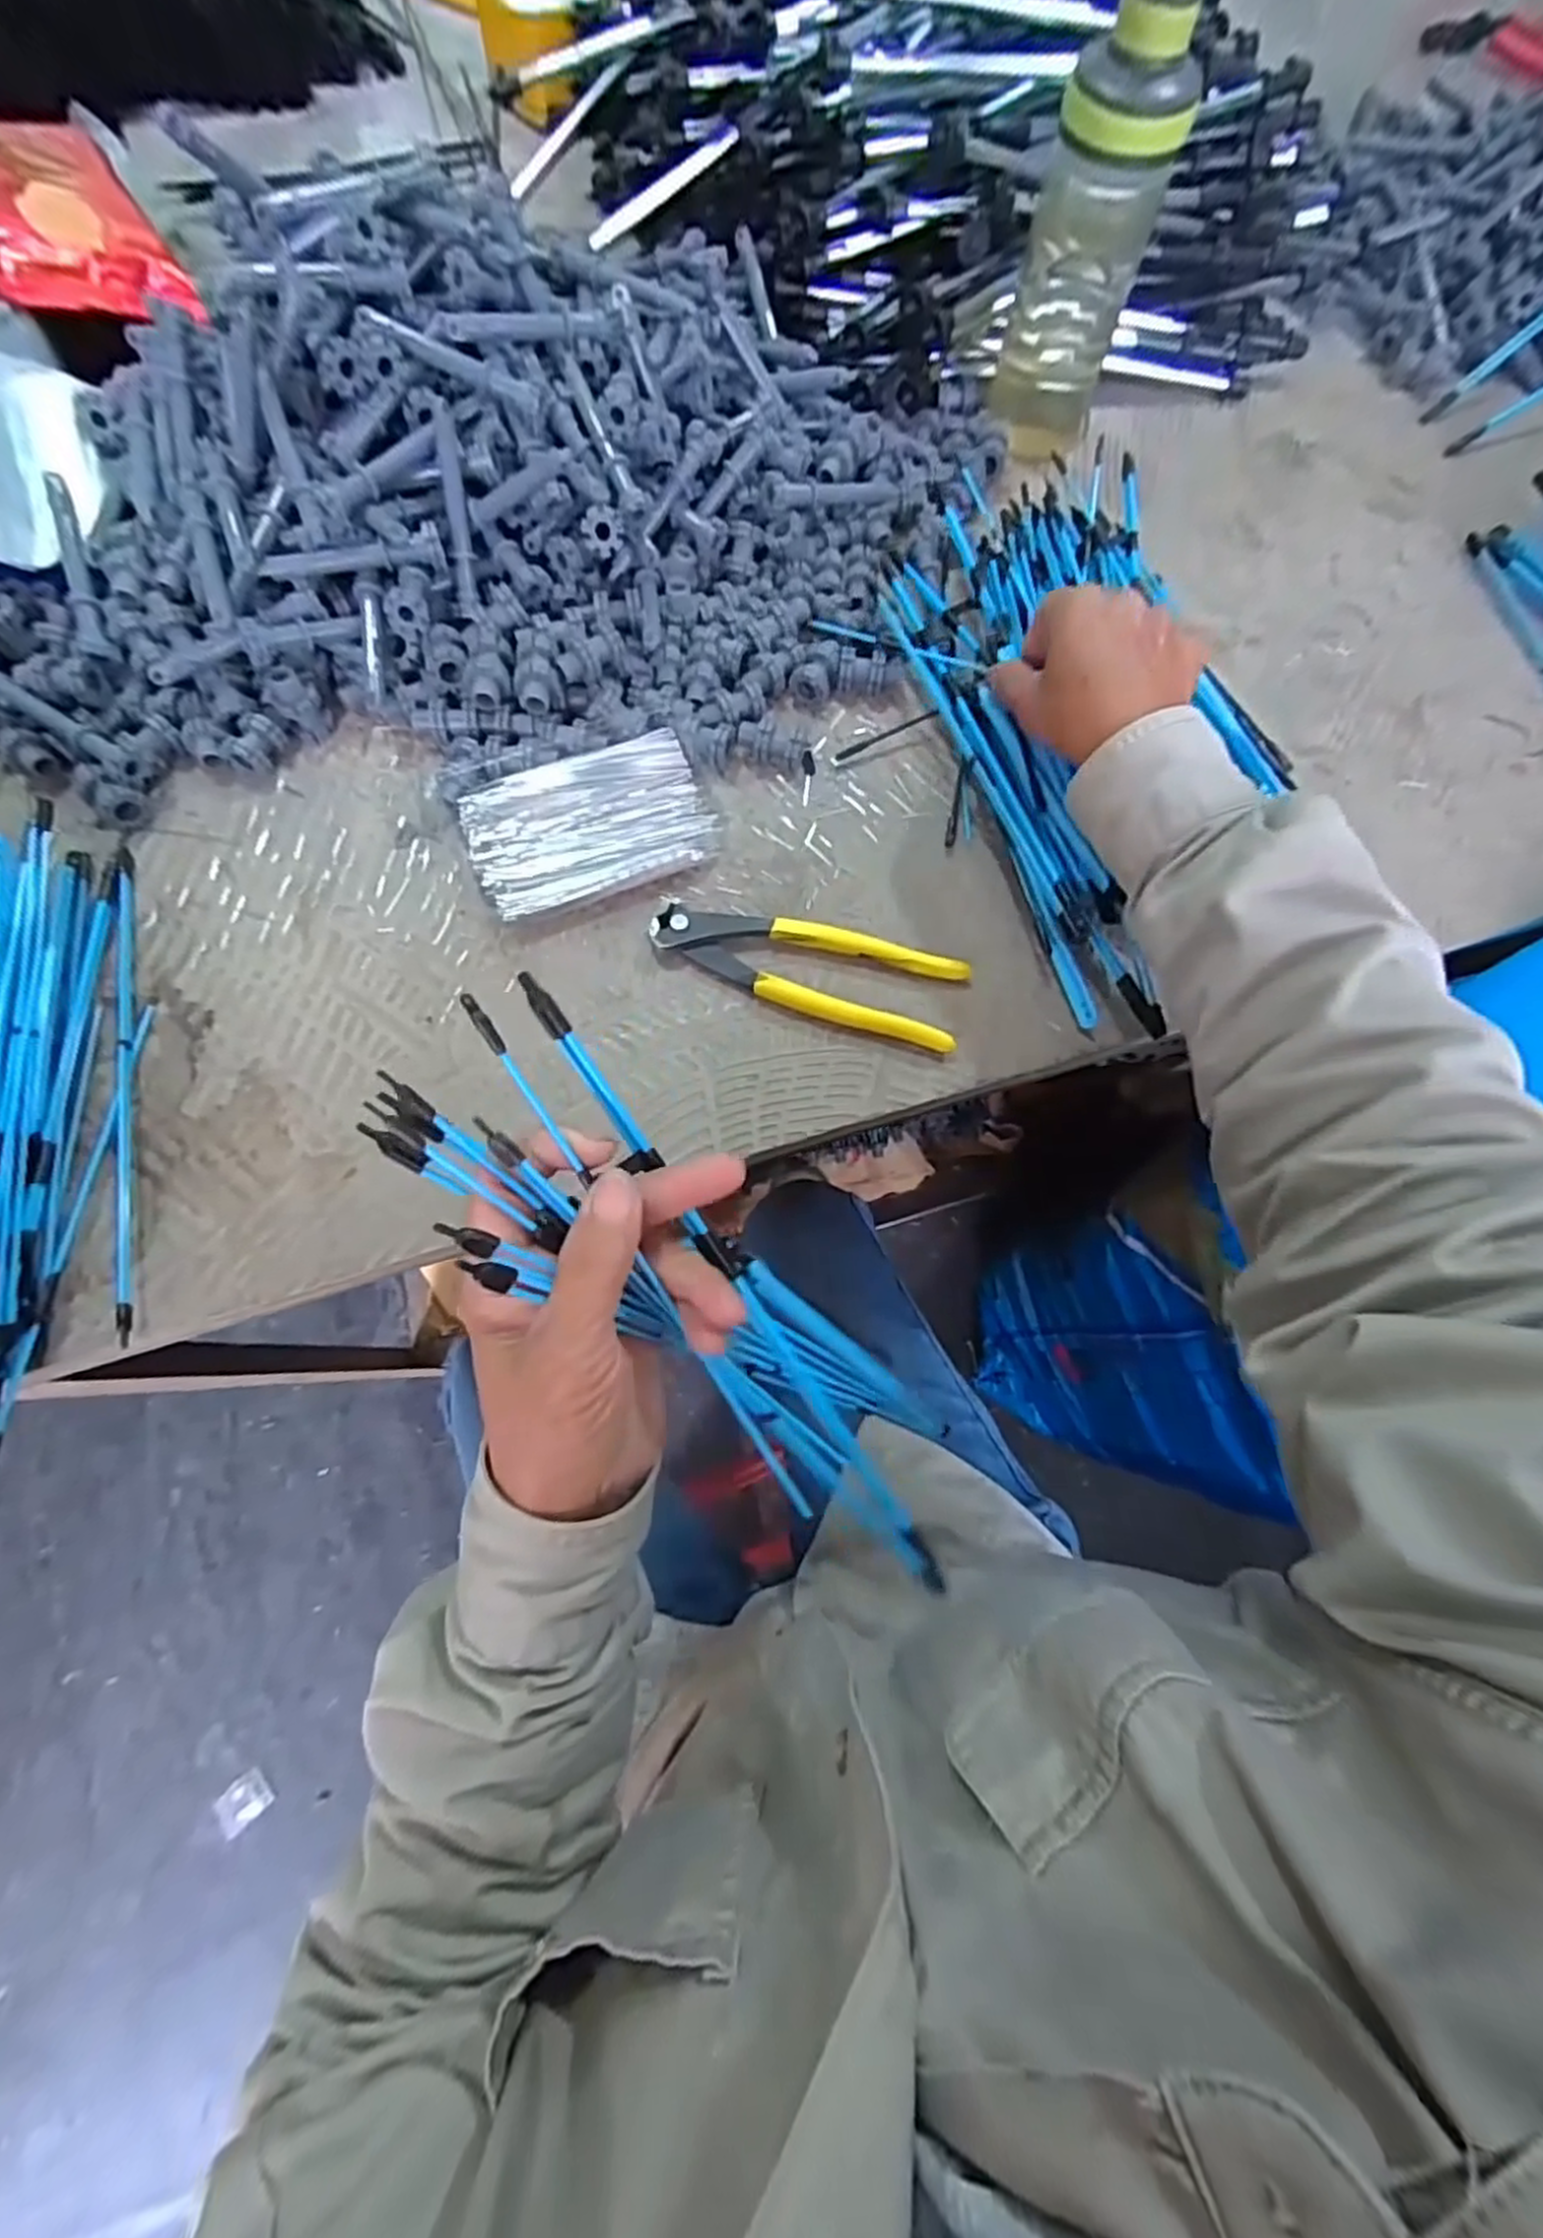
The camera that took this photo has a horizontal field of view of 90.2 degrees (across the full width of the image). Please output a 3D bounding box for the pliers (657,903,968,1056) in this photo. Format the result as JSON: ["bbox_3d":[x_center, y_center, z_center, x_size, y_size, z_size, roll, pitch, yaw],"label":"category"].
[{"bbox_3d":[0.019,-0.081,0.407,0.164,0.014,0.050,17,73,3],"label":"pliers"}]

